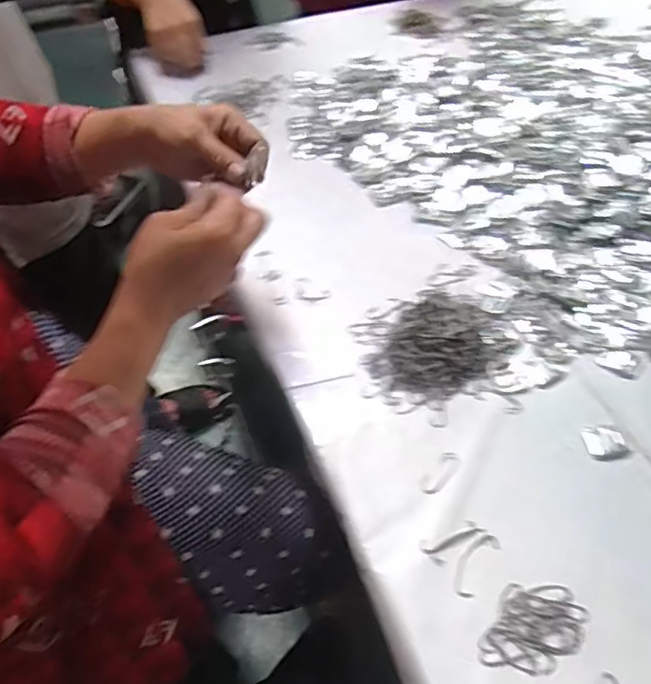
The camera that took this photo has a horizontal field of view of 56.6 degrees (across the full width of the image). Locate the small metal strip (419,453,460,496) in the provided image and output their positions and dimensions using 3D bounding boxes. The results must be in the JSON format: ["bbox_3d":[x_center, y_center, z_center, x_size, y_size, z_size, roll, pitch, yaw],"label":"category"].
[{"bbox_3d":[0.096,0.108,0.501,0.018,0.004,0.046,33,57,25],"label":"small metal strip"}]

